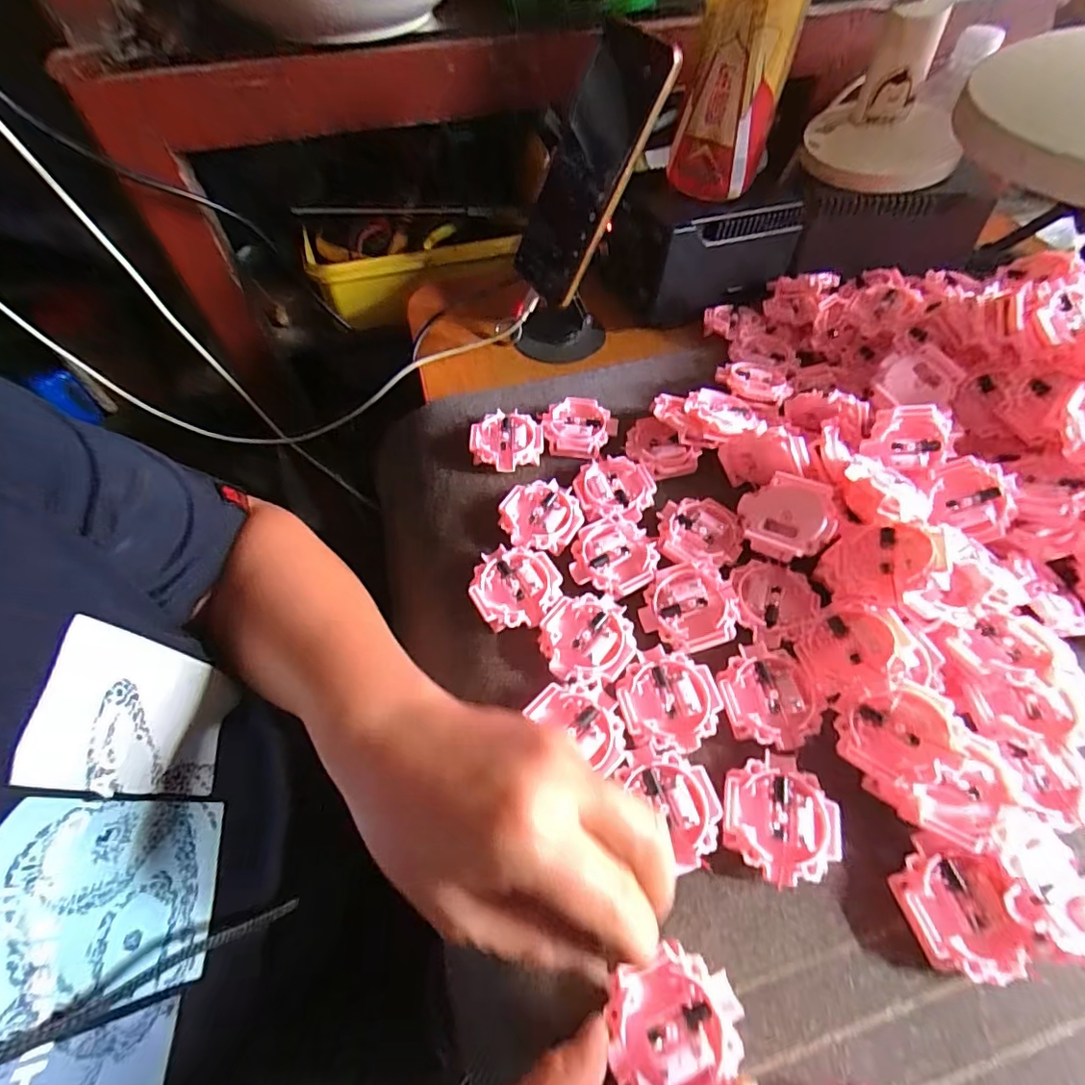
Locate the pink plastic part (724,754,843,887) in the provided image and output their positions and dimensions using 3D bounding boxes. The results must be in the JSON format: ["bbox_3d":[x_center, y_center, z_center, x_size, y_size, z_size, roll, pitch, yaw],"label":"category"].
[{"bbox_3d":[0.114,0.132,0.261,0.052,0.012,0.055,14,61,7],"label":"pink plastic part"}]

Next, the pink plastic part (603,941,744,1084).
[{"bbox_3d":[0.053,0.193,0.217,0.054,0.009,0.045,-20,62,-12],"label":"pink plastic part"}]

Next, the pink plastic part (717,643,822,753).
[{"bbox_3d":[0.120,0.082,0.291,0.046,0.008,0.054,-7,60,-5],"label":"pink plastic part"}]

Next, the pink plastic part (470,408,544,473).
[{"bbox_3d":[-0.026,-0.074,0.393,0.051,0.014,0.047,-3,60,-3],"label":"pink plastic part"}]

